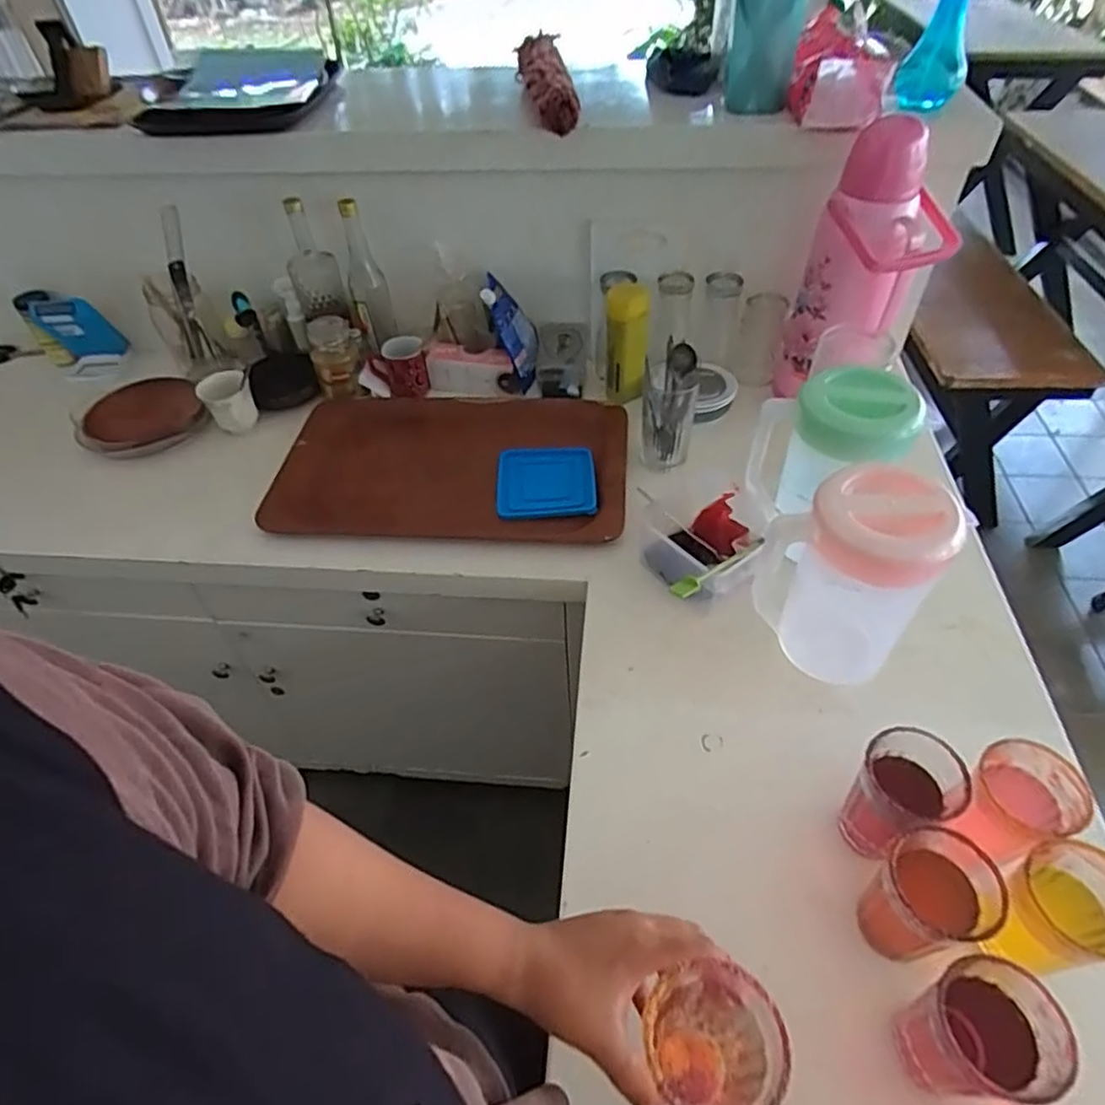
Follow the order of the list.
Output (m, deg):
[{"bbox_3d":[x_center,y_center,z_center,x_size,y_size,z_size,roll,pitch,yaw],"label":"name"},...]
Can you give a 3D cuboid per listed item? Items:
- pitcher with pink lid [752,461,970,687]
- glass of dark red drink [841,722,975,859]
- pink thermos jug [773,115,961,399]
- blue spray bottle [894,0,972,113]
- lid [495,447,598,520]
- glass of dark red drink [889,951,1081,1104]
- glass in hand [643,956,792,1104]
[{"bbox_3d":[0.301,0.024,0.686,0.143,0.222,0.109,25,55,24],"label":"pitcher with pink lid"},{"bbox_3d":[0.300,0.212,0.577,0.078,0.110,0.074,-2,48,2],"label":"glass of dark red drink"},{"bbox_3d":[0.427,-0.371,0.914,0.132,0.351,0.144,-21,50,-14],"label":"pink thermos jug"},{"bbox_3d":[0.483,-0.651,0.812,0.075,0.175,0.062,16,52,17],"label":"blue spray bottle"},{"bbox_3d":[-0.011,-0.105,0.959,0.141,0.013,0.139,-2,48,2],"label":"lid"},{"bbox_3d":[0.299,0.342,0.473,0.083,0.126,0.073,-14,49,-8],"label":"glass of dark red drink"},{"bbox_3d":[0.095,0.313,0.412,0.077,0.125,0.075,-3,45,3],"label":"glass in hand"}]

